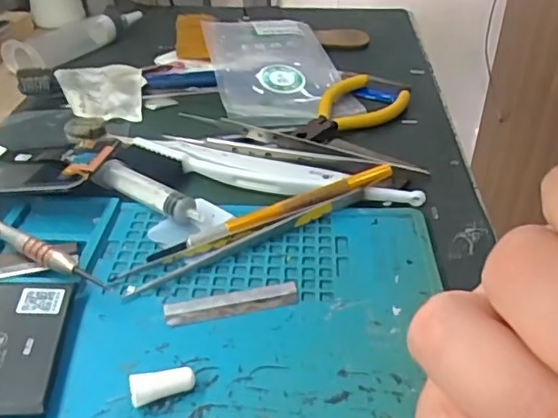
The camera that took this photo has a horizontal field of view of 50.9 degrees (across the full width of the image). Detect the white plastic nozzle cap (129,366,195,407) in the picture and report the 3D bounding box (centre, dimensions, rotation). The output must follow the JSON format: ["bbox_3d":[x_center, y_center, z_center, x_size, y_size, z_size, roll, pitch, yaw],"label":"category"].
[{"bbox_3d":[-0.042,0.064,0.212,0.023,0.009,0.009,-12,38,-17],"label":"white plastic nozzle cap"}]

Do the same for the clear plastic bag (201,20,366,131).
[{"bbox_3d":[-0.001,-0.110,0.446,0.094,0.013,0.167,-7,36,-10],"label":"clear plastic bag"}]

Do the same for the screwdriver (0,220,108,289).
[{"bbox_3d":[-0.120,0.016,0.272,0.110,0.013,0.008,22,41,27],"label":"screwdriver"}]

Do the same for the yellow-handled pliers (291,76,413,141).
[{"bbox_3d":[0.044,-0.067,0.391,0.056,0.009,0.096,29,44,33],"label":"yellow-handled pliers"}]

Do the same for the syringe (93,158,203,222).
[{"bbox_3d":[-0.068,-0.009,0.305,0.076,0.013,0.012,23,41,28],"label":"syringe"}]

